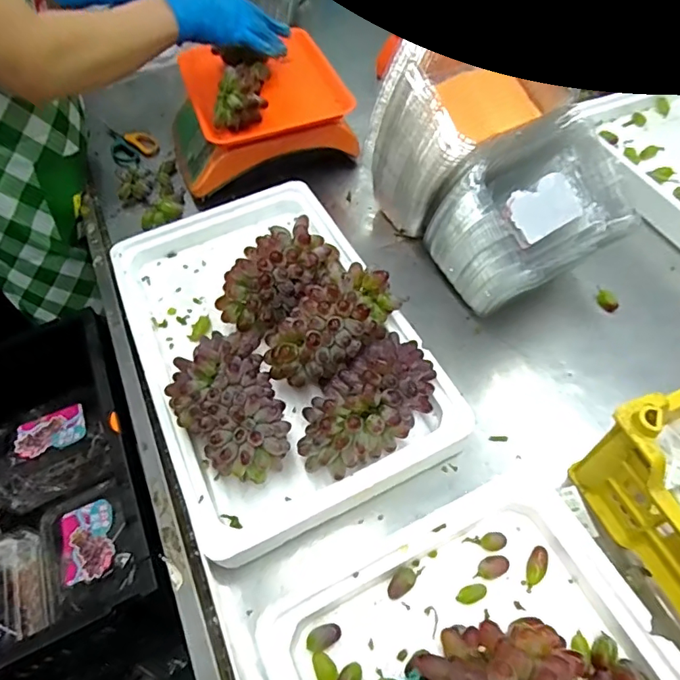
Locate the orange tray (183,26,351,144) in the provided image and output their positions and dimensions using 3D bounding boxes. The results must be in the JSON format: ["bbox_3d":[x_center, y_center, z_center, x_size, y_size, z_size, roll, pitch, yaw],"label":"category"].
[{"bbox_3d":[-0.124,-0.414,0.801,0.232,0.038,0.232,-18,56,-10],"label":"orange tray"}]

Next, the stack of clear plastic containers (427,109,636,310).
[{"bbox_3d":[0.235,-0.152,0.619,0.202,0.164,0.171,-25,89,-16],"label":"stack of clear plastic containers"}]

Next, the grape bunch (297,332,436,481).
[{"bbox_3d":[0.028,0.064,0.513,0.168,0.065,0.098,-38,61,-21],"label":"grape bunch"}]

